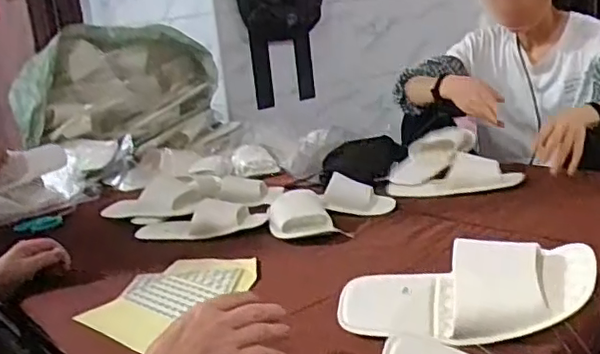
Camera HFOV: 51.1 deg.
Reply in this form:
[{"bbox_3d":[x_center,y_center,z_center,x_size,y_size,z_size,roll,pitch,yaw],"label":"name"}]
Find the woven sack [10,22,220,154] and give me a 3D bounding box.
[{"bbox_3d":[-0.432,-0.217,1.511,0.280,0.261,0.472,6,18,42],"label":"woven sack"}]

